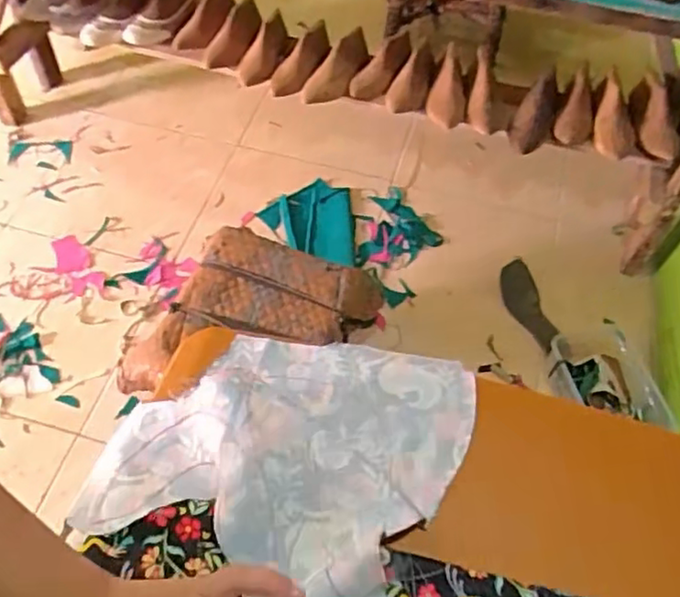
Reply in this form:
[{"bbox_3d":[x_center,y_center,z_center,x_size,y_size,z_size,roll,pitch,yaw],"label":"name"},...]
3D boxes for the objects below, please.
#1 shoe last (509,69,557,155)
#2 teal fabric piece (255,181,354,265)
[{"bbox_3d":[0.391,-0.367,1.273,0.075,0.060,0.226,21,59,12],"label":"shoe last"},{"bbox_3d":[-0.077,-0.176,1.484,0.217,0.064,0.191,-1,57,-3],"label":"teal fabric piece"}]

